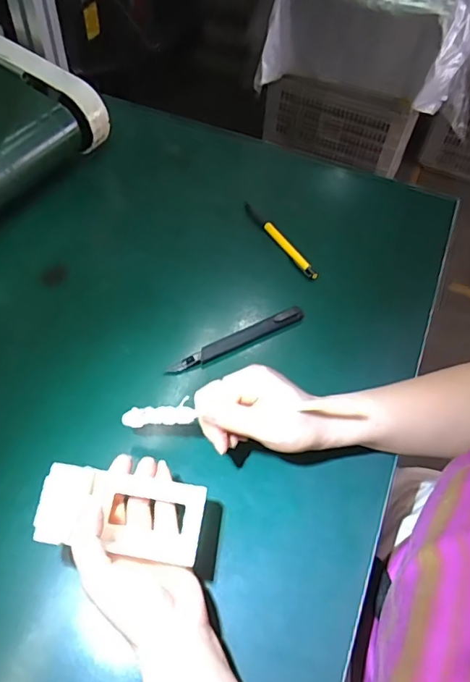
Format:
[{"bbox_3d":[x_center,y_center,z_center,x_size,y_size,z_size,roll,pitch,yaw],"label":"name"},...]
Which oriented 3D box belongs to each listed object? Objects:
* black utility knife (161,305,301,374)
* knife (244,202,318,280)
[{"bbox_3d":[0.004,-0.002,0.509,0.153,0.013,0.018,-24,60,-20],"label":"black utility knife"},{"bbox_3d":[0.053,-0.122,0.596,0.014,0.014,0.143,-28,62,-22],"label":"knife"}]

